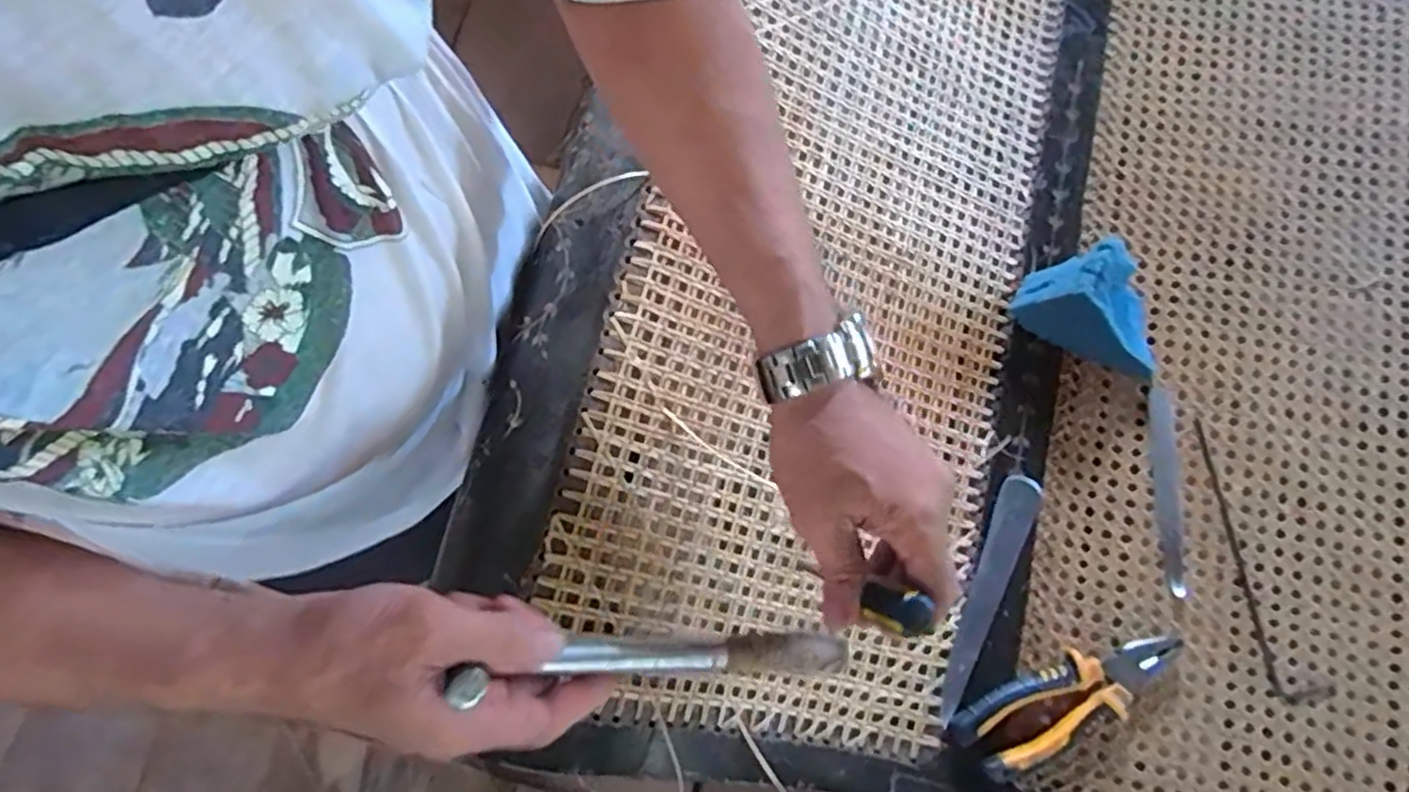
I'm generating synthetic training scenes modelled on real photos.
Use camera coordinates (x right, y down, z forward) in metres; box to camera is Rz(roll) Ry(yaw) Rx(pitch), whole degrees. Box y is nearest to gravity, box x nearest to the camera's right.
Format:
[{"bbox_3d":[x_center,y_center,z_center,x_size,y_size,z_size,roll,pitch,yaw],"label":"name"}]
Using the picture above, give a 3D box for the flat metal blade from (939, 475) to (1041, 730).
[{"bbox_3d":[0.204,0.145,0.519,0.030,0.005,0.182,25,78,6],"label":"flat metal blade"}]

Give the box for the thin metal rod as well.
[{"bbox_3d":[0.391,0.113,0.501,0.034,0.009,0.195,-8,77,-3],"label":"thin metal rod"}]

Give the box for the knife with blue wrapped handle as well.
[{"bbox_3d":[0.312,0.010,0.498,0.087,0.052,0.252,-18,78,-4],"label":"knife with blue wrapped handle"}]

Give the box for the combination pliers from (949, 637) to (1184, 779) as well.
[{"bbox_3d":[0.248,0.206,0.481,0.156,0.025,0.051,-26,78,-6],"label":"combination pliers"}]

